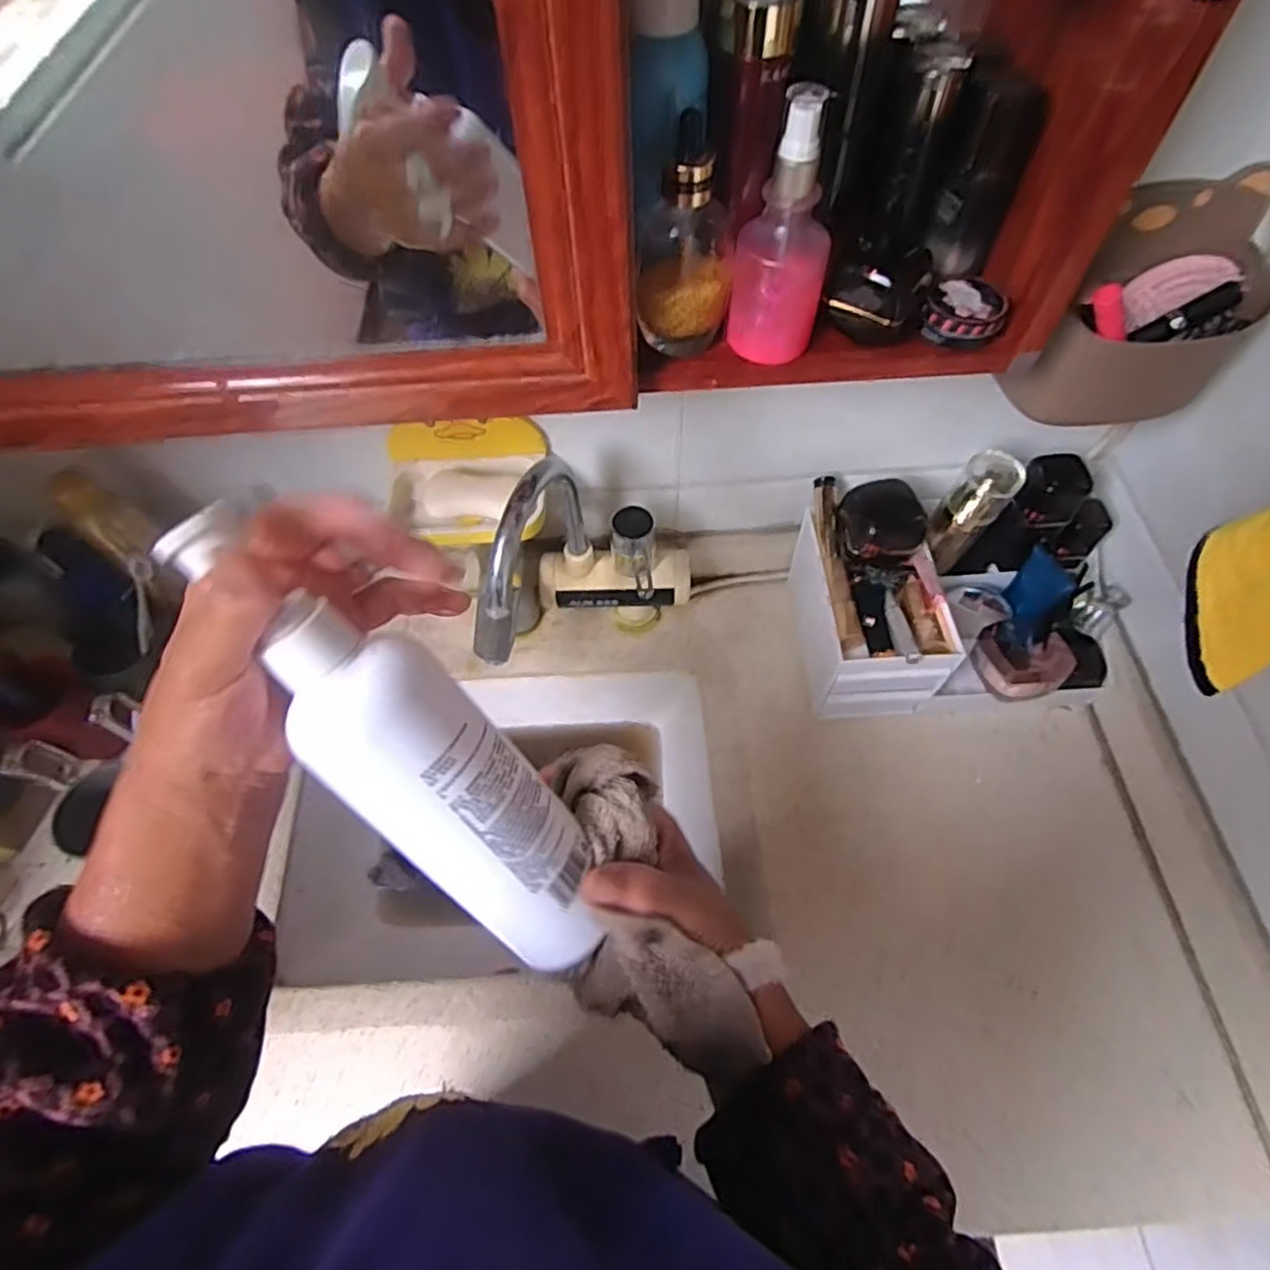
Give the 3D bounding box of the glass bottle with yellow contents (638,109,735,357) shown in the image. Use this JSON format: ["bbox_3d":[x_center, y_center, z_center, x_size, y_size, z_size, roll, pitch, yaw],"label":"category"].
[{"bbox_3d":[0.029,-0.223,0.398,0.055,0.119,0.043,4,59,5],"label":"glass bottle with yellow contents"}]

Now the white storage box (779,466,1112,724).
[{"bbox_3d":[0.312,-0.033,0.661,0.286,0.157,0.191,1,59,1],"label":"white storage box"}]

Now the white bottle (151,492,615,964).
[{"bbox_3d":[-0.082,0.052,0.275,0.059,0.044,0.237,-42,111,-16],"label":"white bottle"}]

